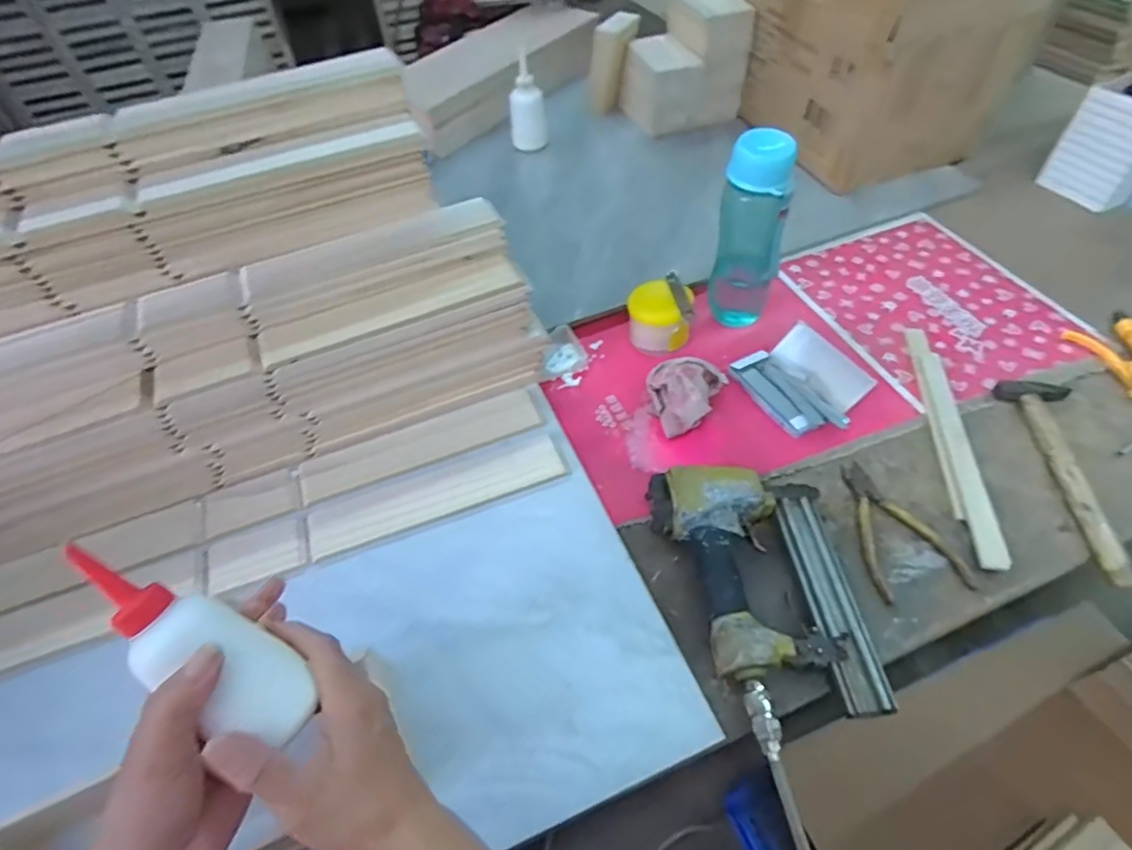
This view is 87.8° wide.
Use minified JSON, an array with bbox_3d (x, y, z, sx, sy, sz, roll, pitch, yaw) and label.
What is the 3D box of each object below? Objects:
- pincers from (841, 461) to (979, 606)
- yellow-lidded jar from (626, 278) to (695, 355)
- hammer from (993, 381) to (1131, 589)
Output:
[{"bbox_3d":[0.308,0.104,0.575,0.083,0.012,0.154,-21,54,-12],"label":"pincers"},{"bbox_3d":[0.120,-0.141,0.754,0.078,0.076,0.073,-2,52,3],"label":"yellow-lidded jar"},{"bbox_3d":[0.498,0.046,0.598,0.068,0.019,0.244,10,54,12],"label":"hammer"}]

